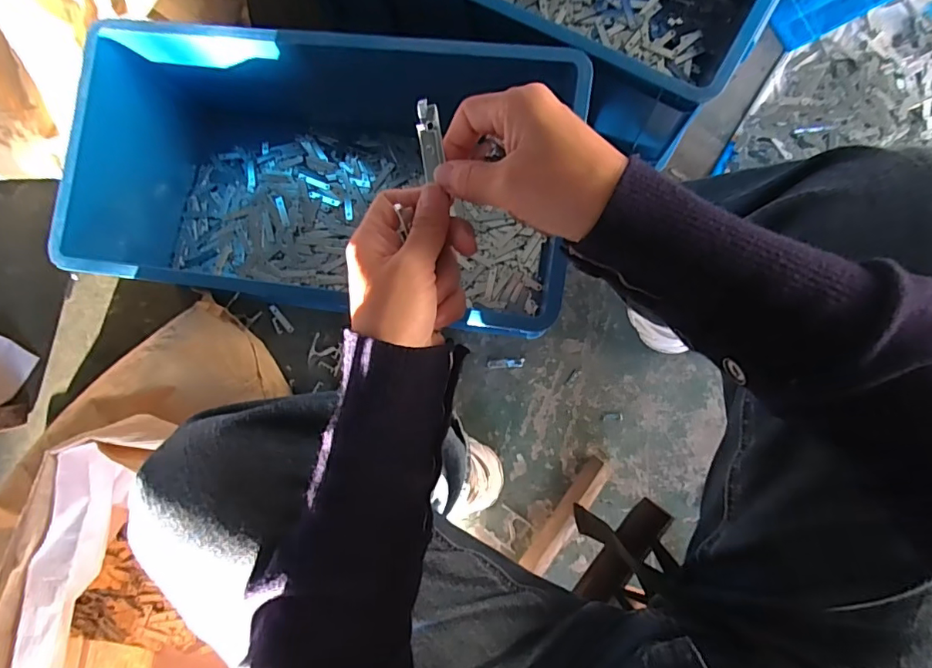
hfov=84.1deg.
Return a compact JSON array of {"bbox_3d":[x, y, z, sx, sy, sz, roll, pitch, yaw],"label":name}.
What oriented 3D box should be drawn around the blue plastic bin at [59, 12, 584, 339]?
[{"bbox_3d":[-0.170,-0.186,0.671,0.583,0.214,0.304,8,88,7],"label":"blue plastic bin"}]

